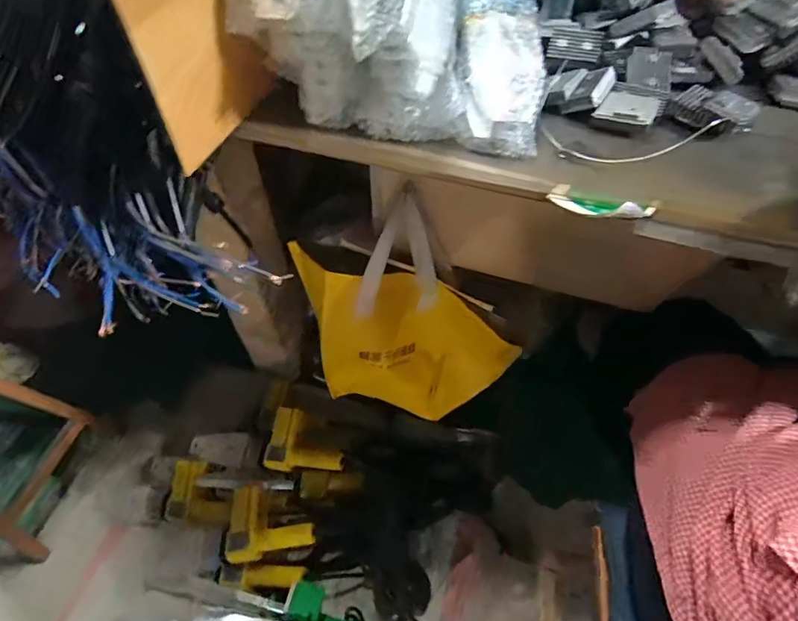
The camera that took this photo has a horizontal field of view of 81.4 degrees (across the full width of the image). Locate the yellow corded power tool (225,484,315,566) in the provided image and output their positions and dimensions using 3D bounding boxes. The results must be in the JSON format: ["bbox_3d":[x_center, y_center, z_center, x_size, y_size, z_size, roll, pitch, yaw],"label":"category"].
[{"bbox_3d":[-0.219,0.372,0.800,0.153,0.067,0.114,4,54,2],"label":"yellow corded power tool"}]

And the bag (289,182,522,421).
[{"bbox_3d":[0.012,0.015,0.627,0.303,0.327,0.121,8,54,5],"label":"bag"}]

